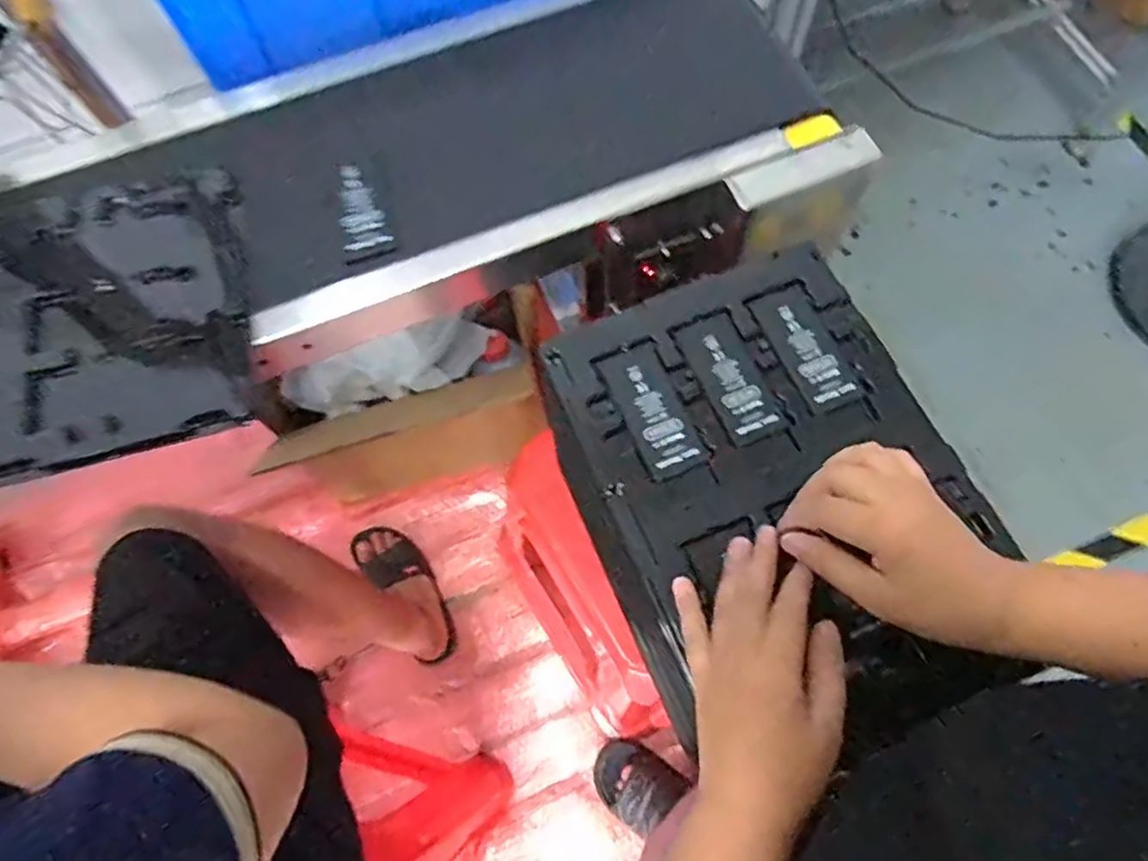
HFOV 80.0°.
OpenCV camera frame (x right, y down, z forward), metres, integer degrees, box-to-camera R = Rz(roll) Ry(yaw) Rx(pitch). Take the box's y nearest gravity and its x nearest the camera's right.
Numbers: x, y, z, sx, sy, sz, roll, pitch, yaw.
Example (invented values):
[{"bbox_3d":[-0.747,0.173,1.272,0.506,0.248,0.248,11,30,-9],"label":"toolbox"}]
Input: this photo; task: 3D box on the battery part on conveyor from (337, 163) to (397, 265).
[{"bbox_3d":[-0.166,-0.170,0.532,0.037,0.013,0.086,-17,70,-5],"label":"battery part on conveyor"}]

